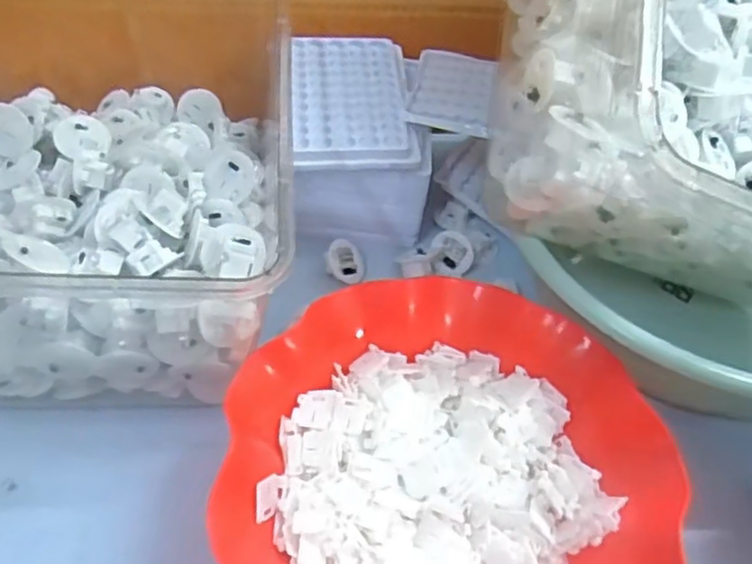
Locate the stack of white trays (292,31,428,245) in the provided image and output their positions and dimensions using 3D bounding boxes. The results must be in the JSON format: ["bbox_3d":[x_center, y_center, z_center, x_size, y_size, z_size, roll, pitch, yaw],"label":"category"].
[{"bbox_3d":[-0.019,-0.107,0.494,0.095,0.080,0.132,-3,51,-8],"label":"stack of white trays"}]

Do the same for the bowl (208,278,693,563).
[{"bbox_3d":[0.038,0.094,0.354,0.222,0.055,0.196,0,50,-6],"label":"bowl"}]

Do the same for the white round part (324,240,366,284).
[{"bbox_3d":[-0.022,-0.015,0.481,0.034,0.013,0.028,41,54,-21],"label":"white round part"}]

